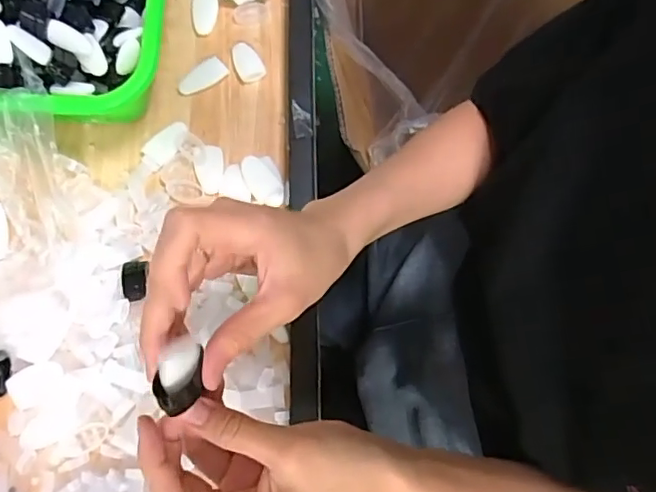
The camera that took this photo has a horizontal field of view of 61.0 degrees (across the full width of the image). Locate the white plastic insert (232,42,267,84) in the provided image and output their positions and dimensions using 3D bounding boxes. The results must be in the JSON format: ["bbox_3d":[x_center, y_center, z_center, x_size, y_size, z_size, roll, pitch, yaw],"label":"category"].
[{"bbox_3d":[-0.073,-0.166,0.503,0.024,0.005,0.042,-22,72,-7],"label":"white plastic insert"}]

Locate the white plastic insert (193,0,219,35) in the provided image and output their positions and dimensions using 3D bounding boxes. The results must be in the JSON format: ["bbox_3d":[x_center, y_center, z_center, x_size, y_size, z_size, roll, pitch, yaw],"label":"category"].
[{"bbox_3d":[-0.114,-0.218,0.524,0.026,0.013,0.042,-10,71,-3],"label":"white plastic insert"}]

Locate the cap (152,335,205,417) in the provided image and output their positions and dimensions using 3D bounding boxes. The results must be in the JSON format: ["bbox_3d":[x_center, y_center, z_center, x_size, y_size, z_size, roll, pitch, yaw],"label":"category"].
[{"bbox_3d":[-0.072,0.061,0.267,0.020,0.017,0.034,-1,71,0],"label":"cap"}]

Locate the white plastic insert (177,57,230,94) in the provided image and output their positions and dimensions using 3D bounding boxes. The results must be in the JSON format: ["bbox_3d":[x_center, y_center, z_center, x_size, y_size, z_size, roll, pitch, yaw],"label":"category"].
[{"bbox_3d":[-0.113,-0.151,0.499,0.045,0.009,0.023,-37,74,-11],"label":"white plastic insert"}]

